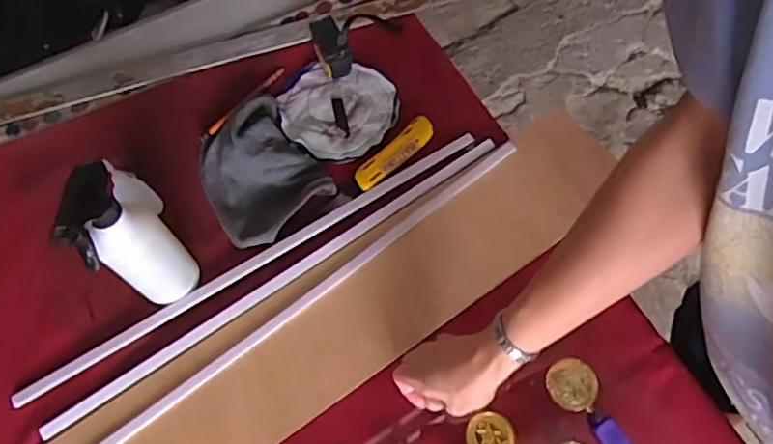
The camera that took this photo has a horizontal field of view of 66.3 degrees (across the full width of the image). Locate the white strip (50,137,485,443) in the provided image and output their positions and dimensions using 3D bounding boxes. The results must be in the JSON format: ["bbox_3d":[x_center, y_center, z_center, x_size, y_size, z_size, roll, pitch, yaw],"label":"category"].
[{"bbox_3d":[-0.117,0.064,0.700,0.603,0.008,0.023,-33,67,-12],"label":"white strip"}]

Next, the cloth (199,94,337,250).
[{"bbox_3d":[-0.168,-0.069,0.751,0.138,0.029,0.183,-32,67,-12],"label":"cloth"}]

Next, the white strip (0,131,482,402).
[{"bbox_3d":[-0.150,0.046,0.712,0.604,0.008,0.019,-30,66,-11],"label":"white strip"}]

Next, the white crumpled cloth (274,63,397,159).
[{"bbox_3d":[-0.067,-0.155,0.801,0.147,0.015,0.149,32,70,17],"label":"white crumpled cloth"}]

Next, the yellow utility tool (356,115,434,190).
[{"bbox_3d":[0.012,-0.091,0.761,0.126,0.007,0.035,-41,69,-15],"label":"yellow utility tool"}]

